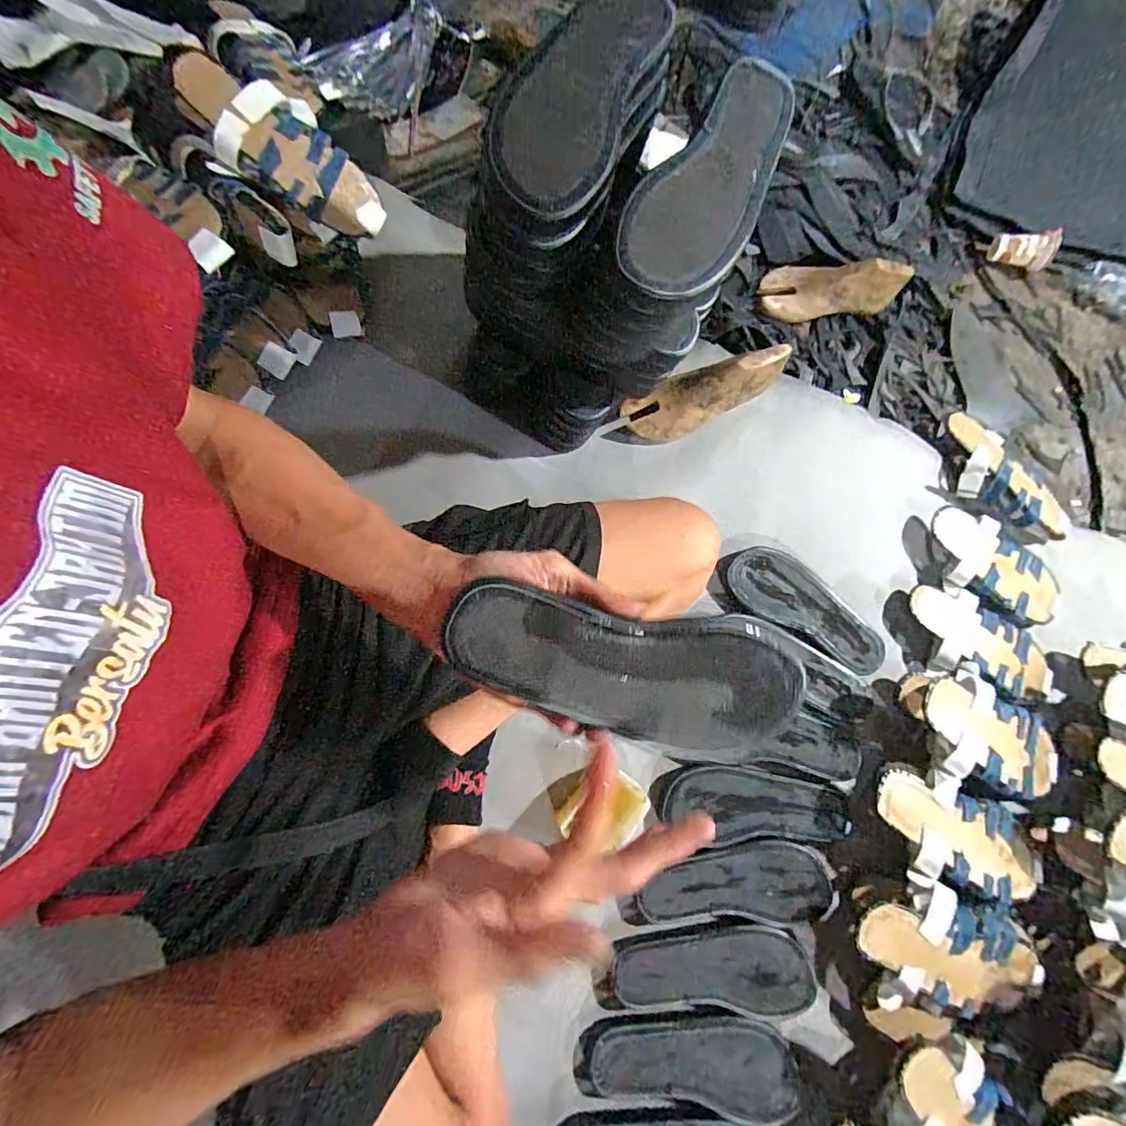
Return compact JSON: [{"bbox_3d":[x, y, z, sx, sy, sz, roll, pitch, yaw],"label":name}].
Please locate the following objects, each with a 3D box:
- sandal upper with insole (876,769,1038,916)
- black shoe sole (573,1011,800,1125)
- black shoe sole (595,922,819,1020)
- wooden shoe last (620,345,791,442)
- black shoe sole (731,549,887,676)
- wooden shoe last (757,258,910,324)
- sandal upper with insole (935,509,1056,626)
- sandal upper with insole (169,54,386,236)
[{"bbox_3d":[0.476,0.329,0.600,0.235,0.051,0.122,20,77,1],"label":"sandal upper with insole"},{"bbox_3d":[0.135,0.548,0.551,0.235,0.023,0.087,7,76,-2],"label":"black shoe sole"},{"bbox_3d":[0.164,0.469,0.580,0.247,0.019,0.090,4,77,-3],"label":"black shoe sole"},{"bbox_3d":[0.199,-0.234,0.699,0.224,0.080,0.063,-21,77,8],"label":"wooden shoe last"},{"bbox_3d":[0.334,0.058,0.682,0.228,0.025,0.096,31,77,4],"label":"black shoe sole"},{"bbox_3d":[0.413,-0.427,0.763,0.231,0.062,0.078,-9,78,-6],"label":"wooden shoe last"},{"bbox_3d":[0.625,0.010,0.718,0.222,0.037,0.122,29,77,3],"label":"sandal upper with insole"},{"bbox_3d":[-0.329,-0.492,0.601,0.225,0.053,0.102,26,74,-33],"label":"sandal upper with insole"}]

